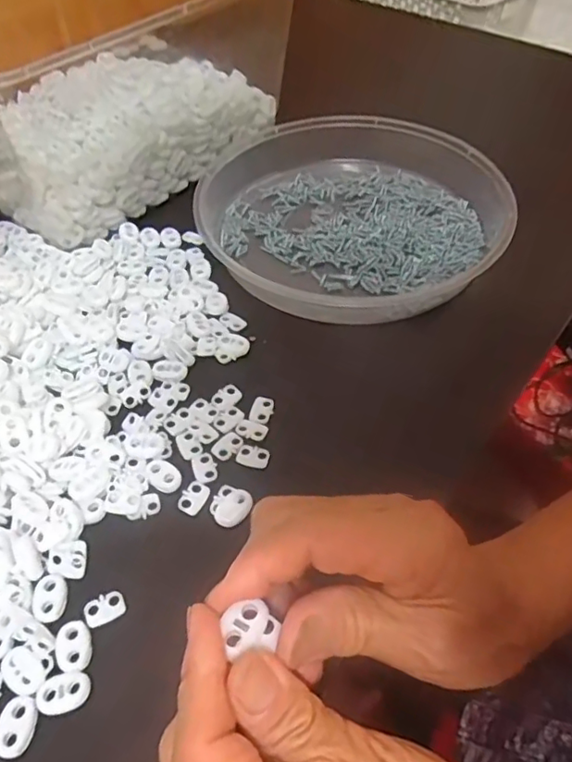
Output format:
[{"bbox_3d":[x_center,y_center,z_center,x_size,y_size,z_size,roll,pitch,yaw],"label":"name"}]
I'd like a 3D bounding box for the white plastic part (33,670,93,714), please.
[{"bbox_3d":[-0.097,0.135,0.249,0.022,0.004,0.016,-13,54,-11],"label":"white plastic part"}]

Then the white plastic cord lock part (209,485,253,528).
[{"bbox_3d":[-0.030,0.067,0.305,0.021,0.004,0.022,0,52,-1],"label":"white plastic cord lock part"}]

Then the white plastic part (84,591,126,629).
[{"bbox_3d":[-0.087,0.109,0.275,0.019,0.004,0.014,-24,56,-18],"label":"white plastic part"}]

